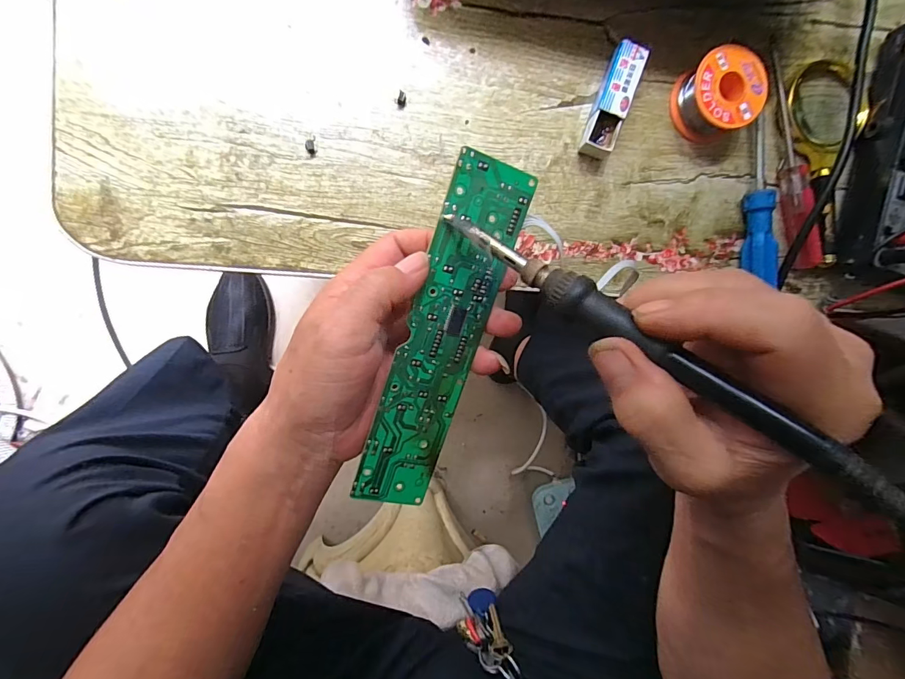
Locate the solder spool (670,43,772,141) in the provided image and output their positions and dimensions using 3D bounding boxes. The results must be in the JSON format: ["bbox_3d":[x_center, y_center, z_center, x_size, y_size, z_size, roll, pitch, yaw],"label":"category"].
[{"bbox_3d":[0.190,-0.175,0.304,0.052,0.029,0.051,0,94,-8],"label":"solder spool"}]

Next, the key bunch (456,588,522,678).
[{"bbox_3d":[0.049,0.310,0.413,0.046,0.144,0.031,-48,128,-3],"label":"key bunch"}]

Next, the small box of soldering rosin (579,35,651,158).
[{"bbox_3d":[0.111,-0.166,0.298,0.023,0.022,0.074,20,91,-8],"label":"small box of soldering rosin"}]

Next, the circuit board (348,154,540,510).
[{"bbox_3d":[-0.007,0.003,0.243,0.046,0.004,0.204,15,102,-21],"label":"circuit board"}]

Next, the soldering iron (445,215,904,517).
[{"bbox_3d":[0.071,-0.003,0.179,0.200,0.020,0.017,38,88,24],"label":"soldering iron"}]

